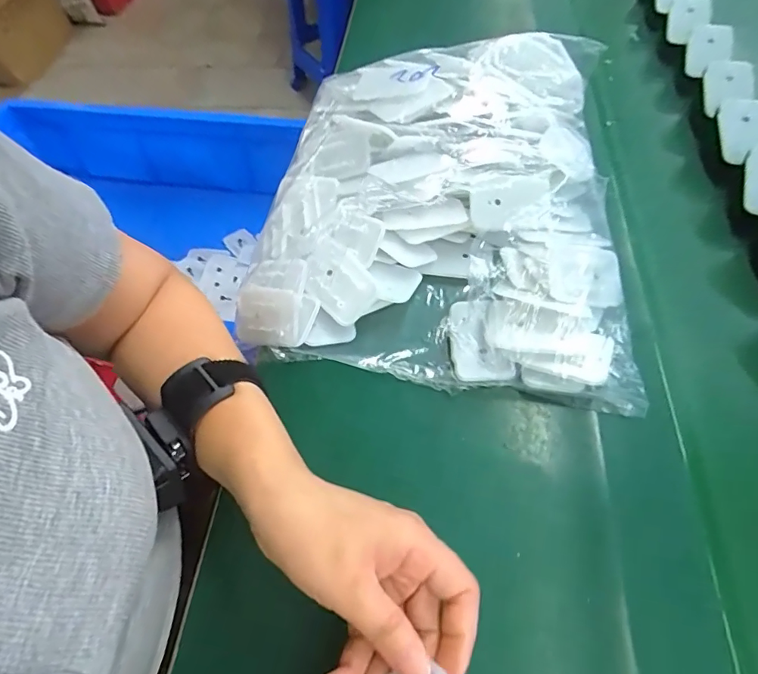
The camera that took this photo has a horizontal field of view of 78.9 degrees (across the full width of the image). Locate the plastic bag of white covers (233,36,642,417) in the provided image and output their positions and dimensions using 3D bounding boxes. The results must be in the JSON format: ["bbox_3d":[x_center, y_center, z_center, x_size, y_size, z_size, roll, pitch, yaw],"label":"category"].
[{"bbox_3d":[0.051,-0.118,0.376,0.292,0.091,0.303,8,59,9],"label":"plastic bag of white covers"}]

